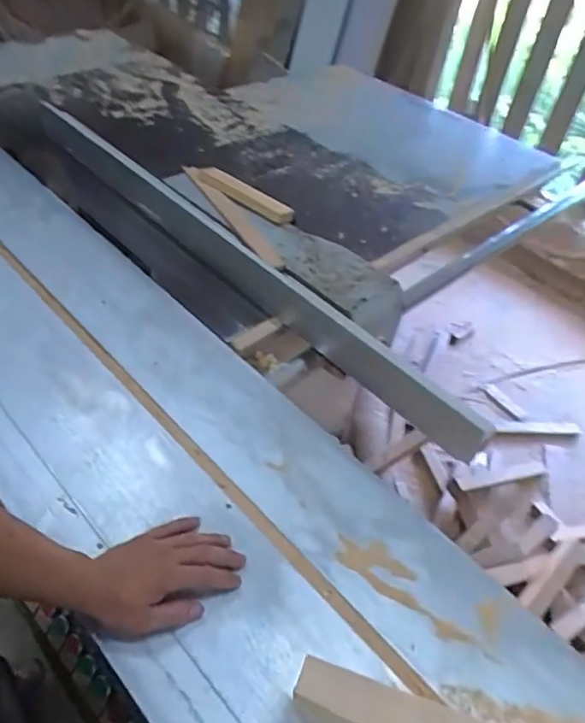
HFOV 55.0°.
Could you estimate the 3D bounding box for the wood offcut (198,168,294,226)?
[{"bbox_3d":[-0.091,-0.322,1.080,0.232,0.018,0.050,33,51,21],"label":"wood offcut"}]

